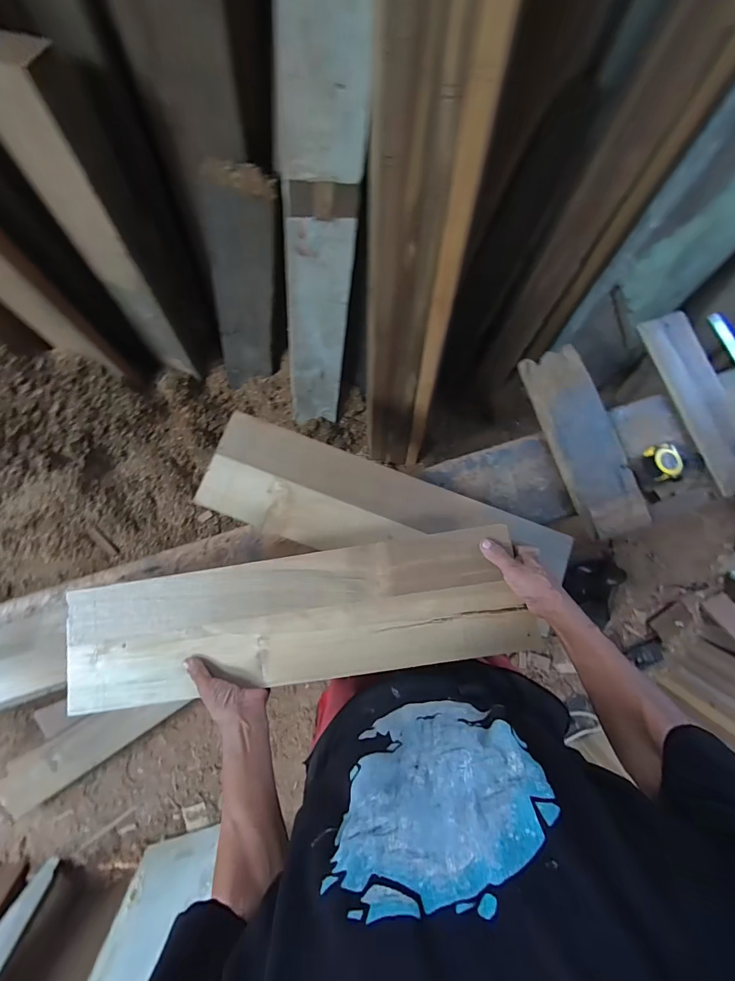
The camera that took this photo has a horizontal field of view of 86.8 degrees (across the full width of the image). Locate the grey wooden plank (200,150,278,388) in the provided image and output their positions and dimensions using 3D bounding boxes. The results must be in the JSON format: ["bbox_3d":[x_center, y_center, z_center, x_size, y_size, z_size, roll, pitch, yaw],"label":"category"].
[{"bbox_3d":[-0.277,-0.425,0.900,0.143,0.561,0.057,8,65,-12],"label":"grey wooden plank"}]

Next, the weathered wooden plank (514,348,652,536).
[{"bbox_3d":[0.436,-0.102,0.782,0.132,0.030,0.382,-19,85,-4],"label":"weathered wooden plank"}]

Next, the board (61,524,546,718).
[{"bbox_3d":[-0.121,0.202,0.610,0.707,0.028,0.185,-9,84,3],"label":"board"}]

